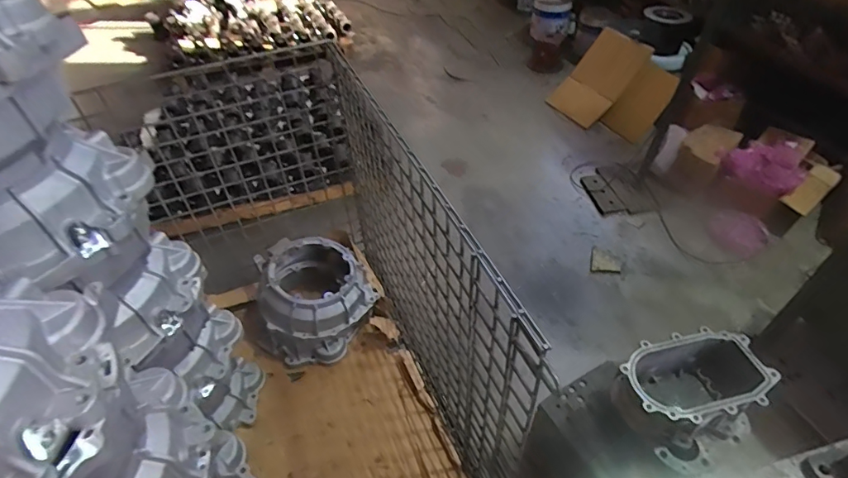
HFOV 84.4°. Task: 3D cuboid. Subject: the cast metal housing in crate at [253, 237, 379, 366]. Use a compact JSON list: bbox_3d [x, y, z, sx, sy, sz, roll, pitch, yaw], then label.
[{"bbox_3d":[-0.337,0.172,1.371,0.315,0.250,0.305,-1,45,1],"label":"cast metal housing in crate"}]

